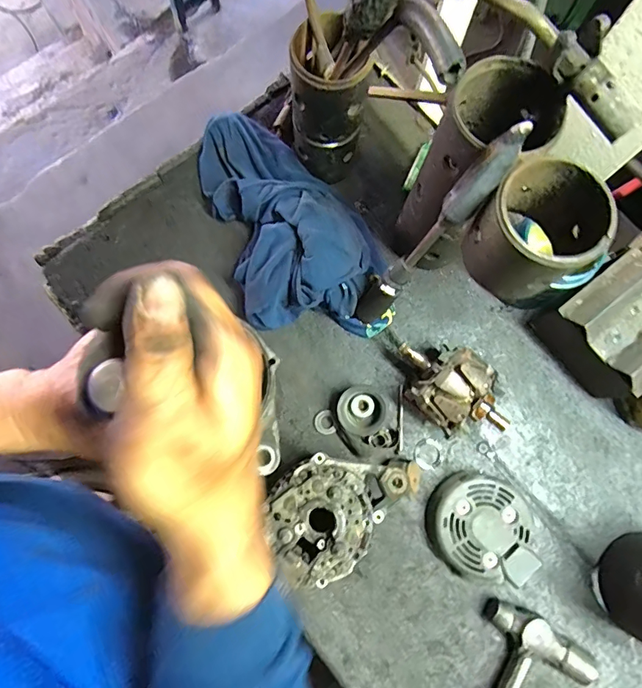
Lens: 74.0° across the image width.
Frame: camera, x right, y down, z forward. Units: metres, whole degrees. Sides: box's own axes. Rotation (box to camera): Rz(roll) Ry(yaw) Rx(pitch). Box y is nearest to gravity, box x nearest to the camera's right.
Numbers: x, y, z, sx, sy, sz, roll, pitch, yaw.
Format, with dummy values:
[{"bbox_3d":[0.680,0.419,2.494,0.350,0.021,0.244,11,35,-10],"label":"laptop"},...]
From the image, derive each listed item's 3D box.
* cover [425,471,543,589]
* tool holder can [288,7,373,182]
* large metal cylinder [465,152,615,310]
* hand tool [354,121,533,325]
[{"bbox_3d":[0.175,0.201,0.470,0.104,0.033,0.109,0,78,-1],"label":"cover"},{"bbox_3d":[0.010,-0.257,0.478,0.075,0.176,0.071,0,78,-1],"label":"tool holder can"},{"bbox_3d":[0.175,-0.091,0.348,0.089,0.077,0.085,-42,82,-9],"label":"large metal cylinder"},{"bbox_3d":[0.092,-0.090,0.398,0.025,0.270,0.033,-33,80,-29],"label":"hand tool"}]

